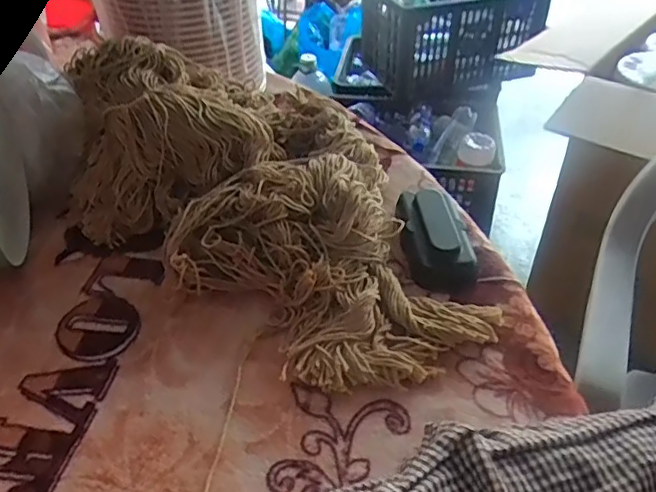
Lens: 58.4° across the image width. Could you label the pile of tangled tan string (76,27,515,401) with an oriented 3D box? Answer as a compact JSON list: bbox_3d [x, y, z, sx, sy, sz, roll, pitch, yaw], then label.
[{"bbox_3d":[-0.036,-0.059,0.474,0.388,0.114,0.233,28,49,29],"label":"pile of tangled tan string"}]

